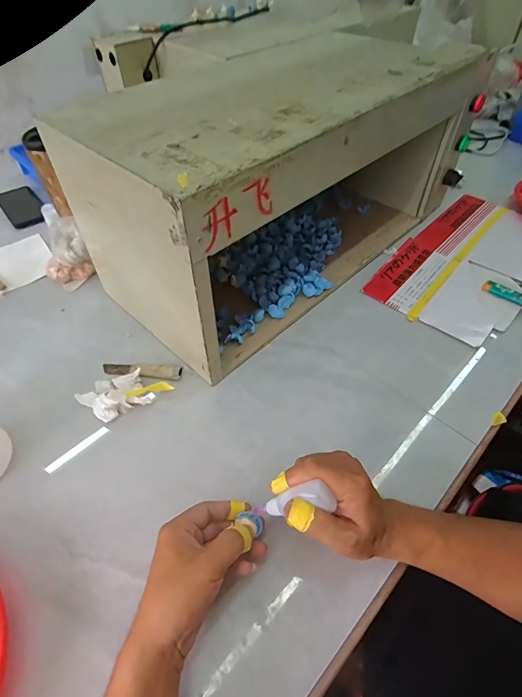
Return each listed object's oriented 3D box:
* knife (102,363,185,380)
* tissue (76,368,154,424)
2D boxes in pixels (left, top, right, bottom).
[{"bbox_3d":[-0.173,0.032,0.556,0.118,0.008,0.021,5,50,5],"label":"knife"},{"bbox_3d":[-0.200,0.062,0.514,0.089,0.036,0.065,-20,52,-16],"label":"tissue"}]

